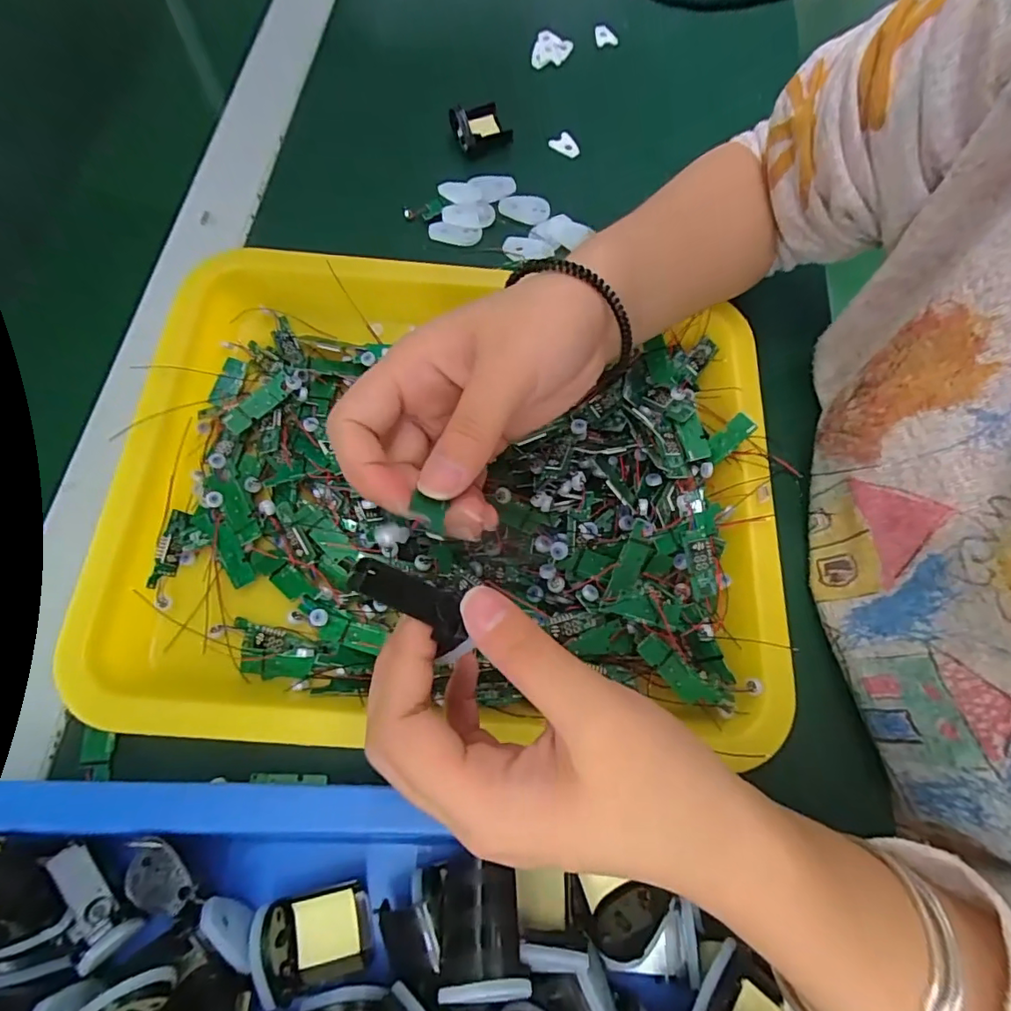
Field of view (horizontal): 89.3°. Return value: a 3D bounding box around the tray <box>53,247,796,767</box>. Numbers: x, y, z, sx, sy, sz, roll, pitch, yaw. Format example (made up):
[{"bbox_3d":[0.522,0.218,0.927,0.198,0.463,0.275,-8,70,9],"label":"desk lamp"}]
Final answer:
[{"bbox_3d":[-0.041,-0.015,0.270,0.352,0.038,0.259,3,70,-1],"label":"tray"}]

